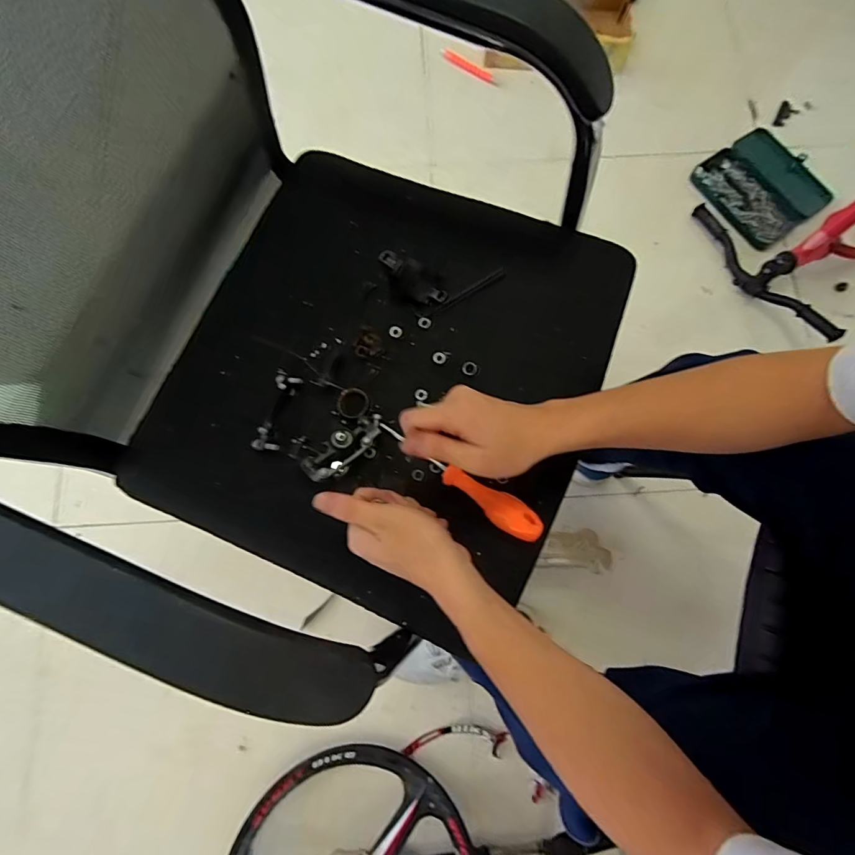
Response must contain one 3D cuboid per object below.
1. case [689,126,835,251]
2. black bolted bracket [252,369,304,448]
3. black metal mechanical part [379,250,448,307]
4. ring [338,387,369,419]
[{"bbox_3d":[0.772,-0.558,1.031,0.262,0.029,0.242,-35,81,-7],"label":"case"},{"bbox_3d":[-0.156,-0.019,0.473,0.034,0.023,0.089,11,79,2],"label":"black bolted bracket"},{"bbox_3d":[-0.021,-0.162,0.492,0.084,0.024,0.038,35,81,6],"label":"black metal mechanical part"},{"bbox_3d":[-0.078,-0.026,0.472,0.033,0.010,0.033,0,79,0],"label":"ring"}]

